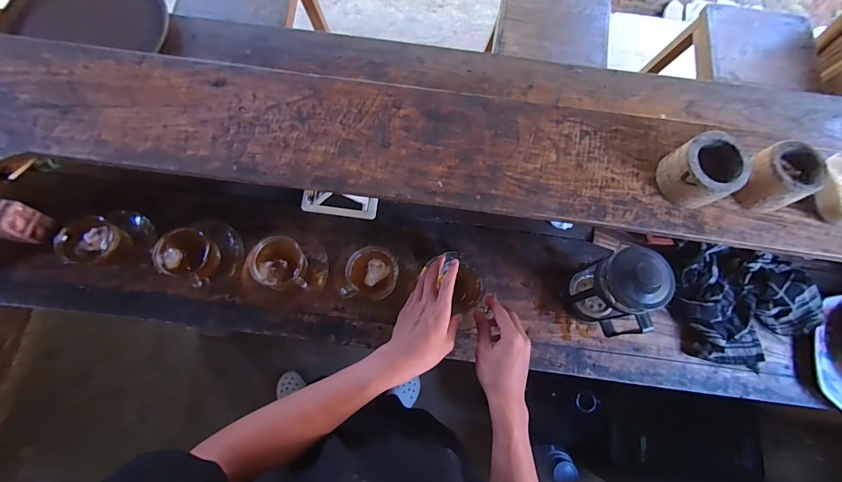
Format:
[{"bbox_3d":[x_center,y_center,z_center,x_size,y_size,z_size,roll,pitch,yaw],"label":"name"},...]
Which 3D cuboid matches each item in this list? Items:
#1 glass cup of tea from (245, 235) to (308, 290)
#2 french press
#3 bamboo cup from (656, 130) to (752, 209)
[{"bbox_3d":[-0.223,0.045,0.589,0.099,0.083,0.085,40,76,9],"label":"glass cup of tea"},{"bbox_3d":[0.299,0.075,0.553,0.100,0.175,0.089,39,76,9],"label":"french press"},{"bbox_3d":[0.401,-0.101,0.512,0.095,0.058,0.085,-27,76,-10],"label":"bamboo cup"}]

